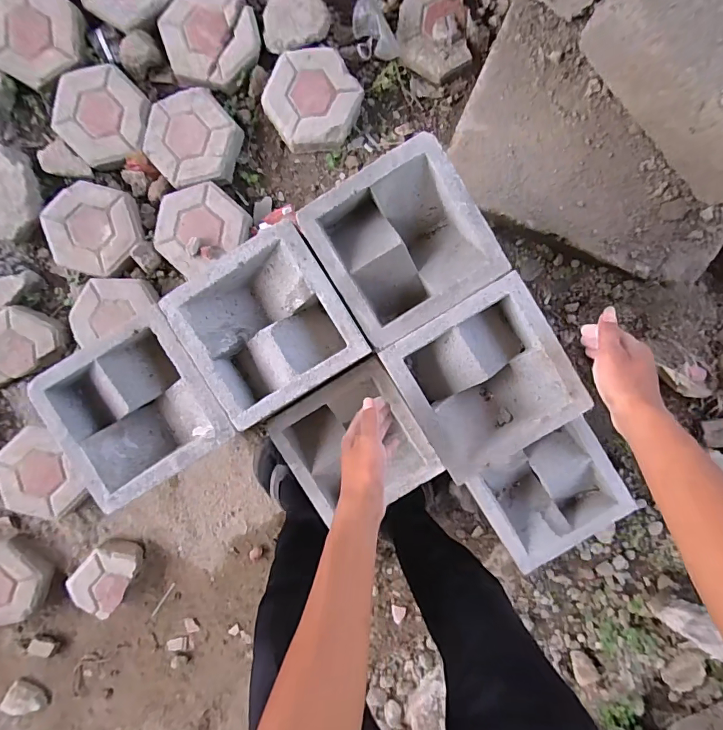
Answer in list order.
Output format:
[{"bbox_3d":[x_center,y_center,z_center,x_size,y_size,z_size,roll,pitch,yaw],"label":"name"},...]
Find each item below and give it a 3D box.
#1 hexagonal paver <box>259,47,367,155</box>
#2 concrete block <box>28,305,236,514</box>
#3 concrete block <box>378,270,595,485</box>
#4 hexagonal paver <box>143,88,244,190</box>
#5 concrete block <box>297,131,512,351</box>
[{"bbox_3d":[-0.110,-0.593,0.997,0.202,0.058,0.214,-34,92,5],"label":"hexagonal paver"},{"bbox_3d":[-0.294,0.055,0.590,0.198,0.066,0.201,-32,92,1],"label":"concrete block"},{"bbox_3d":[0.155,0.018,0.581,0.200,0.069,0.207,-31,92,1],"label":"concrete block"},{"bbox_3d":[-0.382,-0.508,1.011,0.198,0.047,0.217,-42,91,5],"label":"hexagonal paver"},{"bbox_3d":[0.050,-0.158,0.574,0.196,0.067,0.208,-31,92,1],"label":"concrete block"}]

